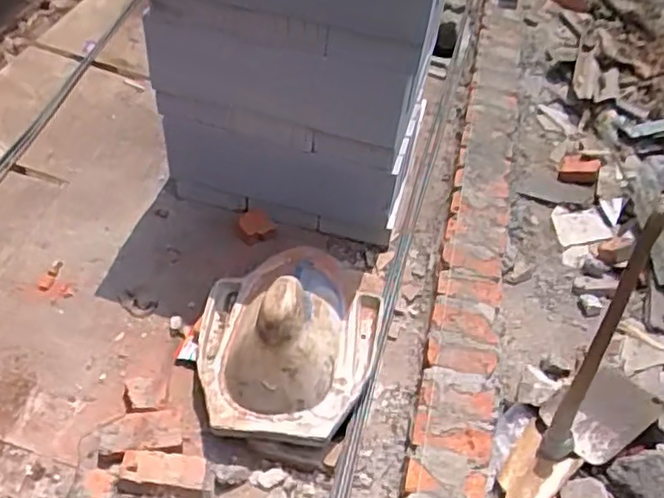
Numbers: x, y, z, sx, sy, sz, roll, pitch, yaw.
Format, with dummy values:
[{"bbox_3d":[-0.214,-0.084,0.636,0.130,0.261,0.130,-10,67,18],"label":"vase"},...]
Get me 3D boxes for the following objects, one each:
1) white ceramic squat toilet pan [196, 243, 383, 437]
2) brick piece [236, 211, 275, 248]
[{"bbox_3d":[-0.102,0.151,1.430,0.392,0.250,0.452,7,46,6],"label":"white ceramic squat toilet pan"},{"bbox_3d":[-0.203,-0.057,1.771,0.092,0.048,0.089,0,45,0],"label":"brick piece"}]

